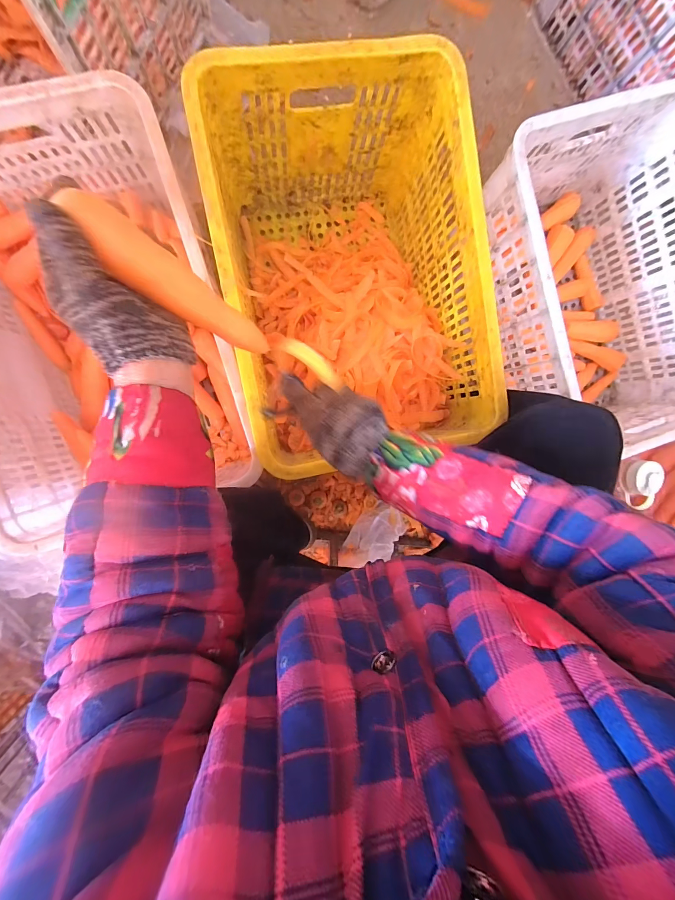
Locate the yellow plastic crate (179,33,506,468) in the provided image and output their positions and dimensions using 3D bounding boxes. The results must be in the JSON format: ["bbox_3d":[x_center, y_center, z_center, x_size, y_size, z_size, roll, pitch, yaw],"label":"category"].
[{"bbox_3d":[0.010,-0.257,0.582,0.352,0.288,0.515,-11,95,-7],"label":"yellow plastic crate"}]

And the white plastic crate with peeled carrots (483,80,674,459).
[{"bbox_3d":[0.478,-0.279,0.652,0.358,0.280,0.503,-19,96,-6],"label":"white plastic crate with peeled carrots"}]

